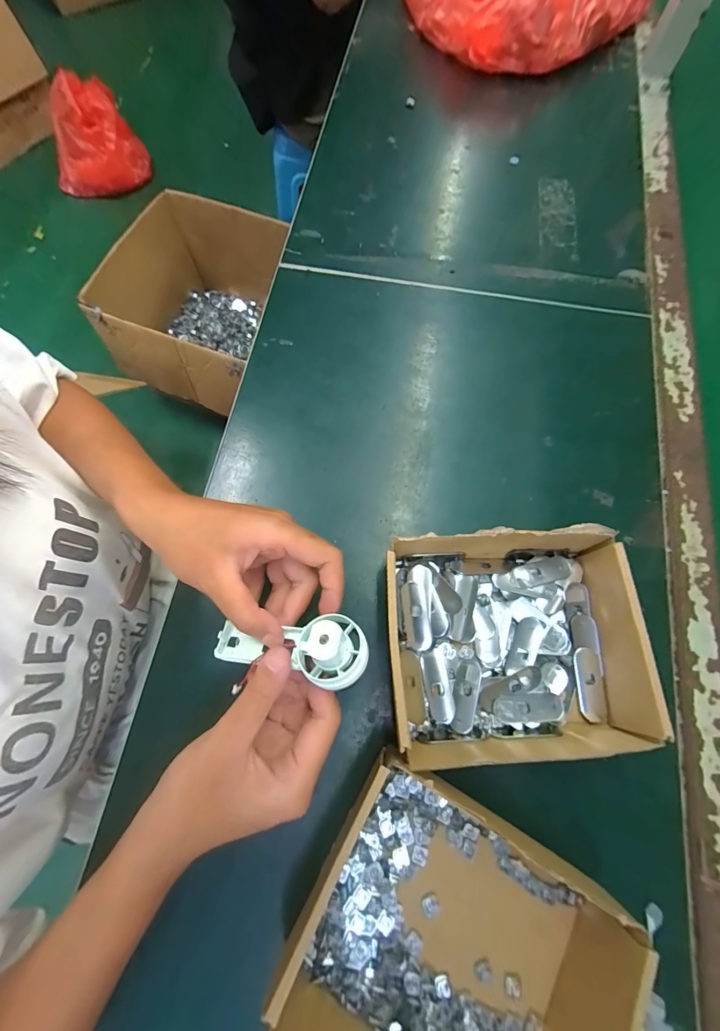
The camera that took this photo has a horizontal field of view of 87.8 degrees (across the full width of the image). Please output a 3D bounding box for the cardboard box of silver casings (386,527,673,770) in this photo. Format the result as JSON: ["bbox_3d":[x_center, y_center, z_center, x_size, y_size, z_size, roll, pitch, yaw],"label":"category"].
[{"bbox_3d":[0.107,0.094,0.268,0.167,0.053,0.152,-2,72,0],"label":"cardboard box of silver casings"}]

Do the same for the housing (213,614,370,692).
[{"bbox_3d":[-0.041,0.079,0.223,0.093,0.025,0.036,-5,70,25],"label":"housing"}]

